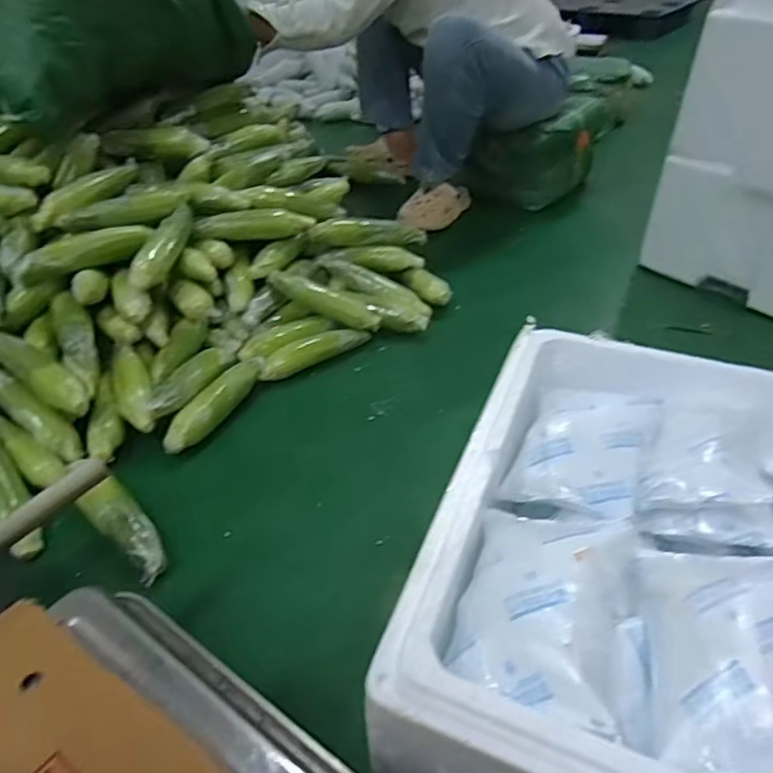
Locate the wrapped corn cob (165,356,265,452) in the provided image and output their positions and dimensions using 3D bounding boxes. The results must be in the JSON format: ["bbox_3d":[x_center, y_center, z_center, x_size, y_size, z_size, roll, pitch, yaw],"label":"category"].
[{"bbox_3d":[-0.273,0.021,1.004,0.041,0.051,0.229,14,42,19],"label":"wrapped corn cob"}]

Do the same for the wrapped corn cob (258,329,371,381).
[{"bbox_3d":[-0.137,-0.064,1.139,0.214,0.047,0.044,-24,44,-25],"label":"wrapped corn cob"}]

